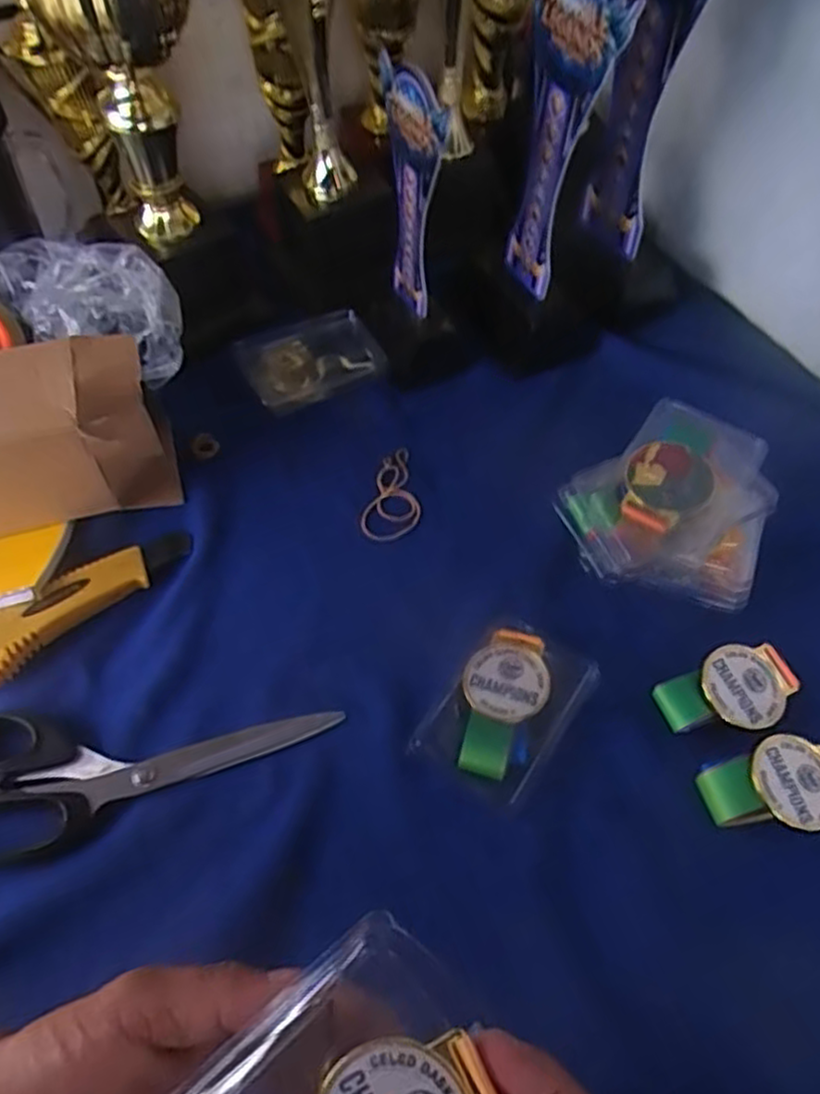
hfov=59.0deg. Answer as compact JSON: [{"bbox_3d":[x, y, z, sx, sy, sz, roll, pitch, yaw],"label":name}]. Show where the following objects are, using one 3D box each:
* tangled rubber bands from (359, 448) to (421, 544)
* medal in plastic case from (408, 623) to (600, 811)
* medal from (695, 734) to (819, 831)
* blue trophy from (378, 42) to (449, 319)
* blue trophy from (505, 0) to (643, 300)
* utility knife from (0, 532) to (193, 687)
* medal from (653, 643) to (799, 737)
[{"bbox_3d":[-0.008,-0.038,0.516,0.039,0.010,0.083,15,56,10],"label":"tangled rubber bands"},{"bbox_3d":[0.056,0.092,0.417,0.065,0.015,0.102,33,61,21],"label":"medal in plastic case"},{"bbox_3d":[0.201,0.130,0.392,0.077,0.016,0.047,-15,56,-10],"label":"medal"},{"bbox_3d":[0.001,-0.245,0.512,0.017,0.162,0.077,-18,57,-14],"label":"blue trophy"},{"bbox_3d":[0.099,-0.281,0.502,0.029,0.207,0.098,-10,56,-9],"label":"blue trophy"},{"bbox_3d":[-0.207,0.031,0.451,0.035,0.027,0.151,37,62,23],"label":"utility knife"},{"bbox_3d":[0.186,0.085,0.425,0.078,0.015,0.047,-15,56,-11],"label":"medal"}]

